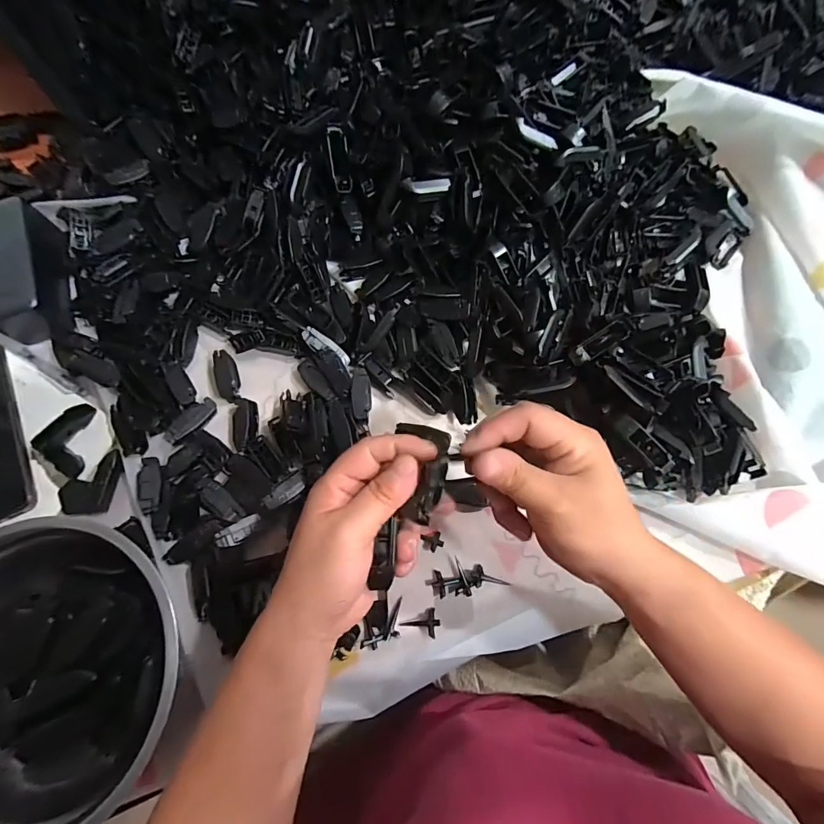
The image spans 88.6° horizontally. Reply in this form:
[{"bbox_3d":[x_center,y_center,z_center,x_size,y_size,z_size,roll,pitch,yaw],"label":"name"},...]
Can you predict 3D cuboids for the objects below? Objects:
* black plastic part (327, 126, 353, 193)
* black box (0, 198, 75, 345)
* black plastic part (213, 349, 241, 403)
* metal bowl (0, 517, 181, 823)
[{"bbox_3d":[-0.067,-0.234,0.392,0.017,0.004,0.054,-8,108,0],"label":"black plastic part"},{"bbox_3d":[-0.370,-0.136,0.401,0.064,0.041,0.131,-12,75,-1],"label":"black box"},{"bbox_3d":[-0.174,-0.033,0.397,0.017,0.015,0.050,-15,75,-2],"label":"black plastic part"},{"bbox_3d":[-0.264,0.178,0.306,0.194,0.072,0.189,0,75,2],"label":"metal bowl"}]

